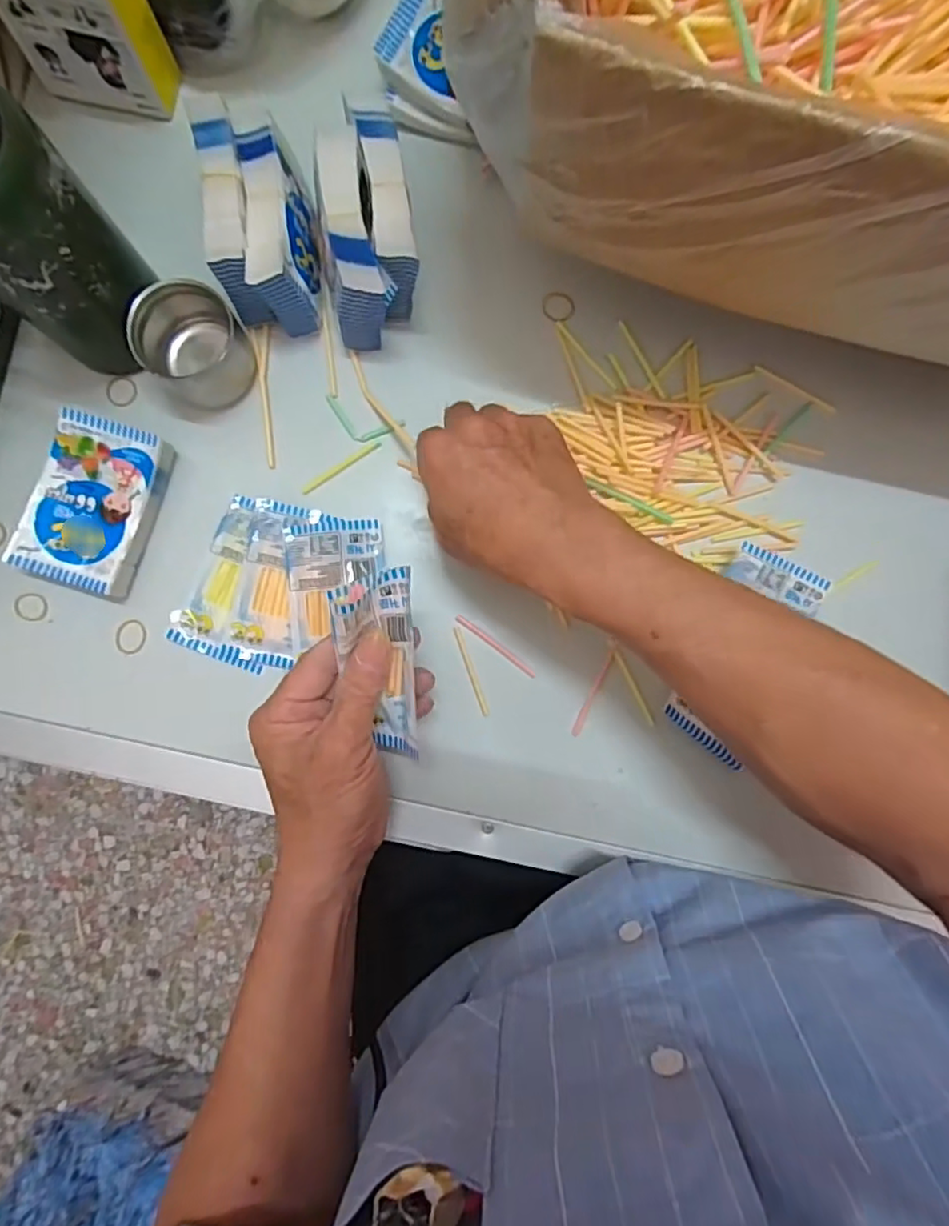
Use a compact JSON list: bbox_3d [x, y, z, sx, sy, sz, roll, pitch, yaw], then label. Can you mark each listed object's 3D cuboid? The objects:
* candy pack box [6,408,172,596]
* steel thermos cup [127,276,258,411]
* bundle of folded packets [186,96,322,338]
[{"bbox_3d":[-0.242,-0.069,0.398,0.071,0.018,0.104,17,86,1],"label":"candy pack box"},{"bbox_3d":[-0.174,-0.166,0.395,0.060,0.056,0.060,0,86,-1],"label":"steel thermos cup"},{"bbox_3d":[-0.128,-0.238,0.391,0.057,0.073,0.114,-7,86,-1],"label":"bundle of folded packets"}]

